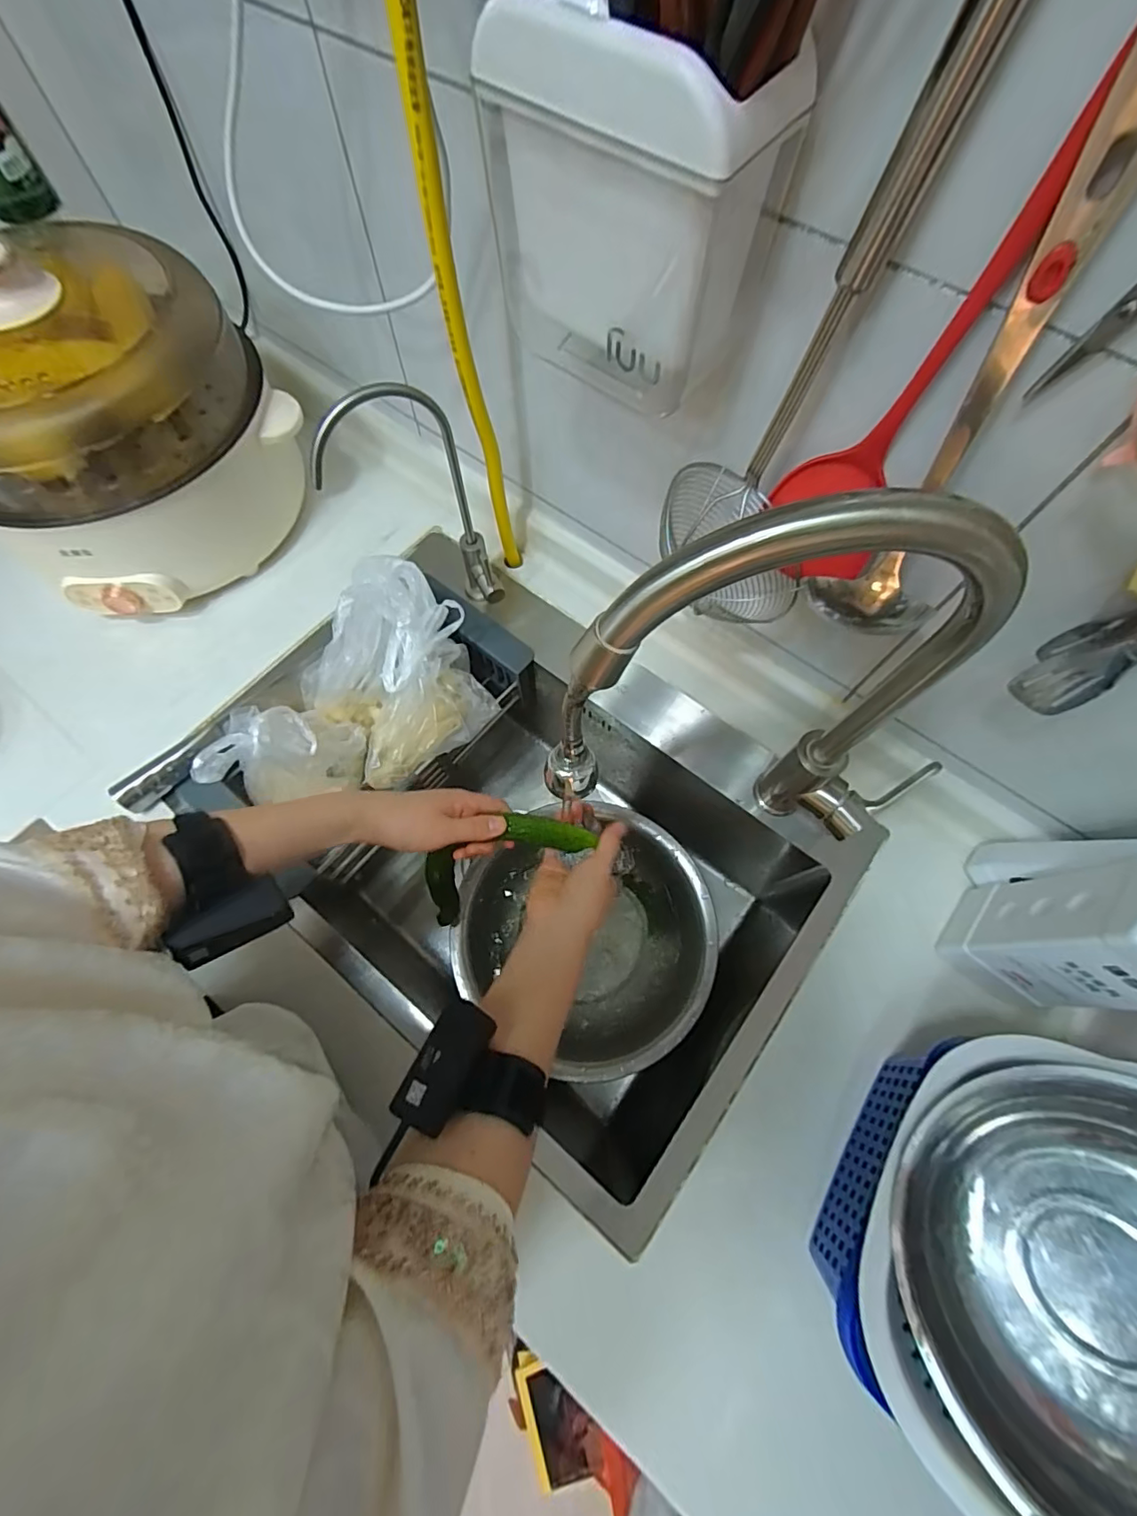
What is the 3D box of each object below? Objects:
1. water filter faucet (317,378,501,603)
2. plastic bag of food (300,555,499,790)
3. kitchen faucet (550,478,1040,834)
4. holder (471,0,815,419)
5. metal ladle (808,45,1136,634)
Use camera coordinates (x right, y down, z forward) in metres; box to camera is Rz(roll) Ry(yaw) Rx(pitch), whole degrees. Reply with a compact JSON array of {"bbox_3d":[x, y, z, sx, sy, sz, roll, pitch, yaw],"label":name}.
[{"bbox_3d":[-0.146,-0.227,0.528,0.136,0.271,0.056,-10,70,-6],"label":"water filter faucet"},{"bbox_3d":[-0.185,-0.083,0.587,0.172,0.146,0.168,-35,74,-14],"label":"plastic bag of food"},{"bbox_3d":[0.139,-0.014,0.373,0.297,0.364,0.058,-1,69,-3],"label":"kitchen faucet"},{"bbox_3d":[0.030,-0.304,0.309,0.155,0.158,0.084,36,72,11],"label":"holder"},{"bbox_3d":[0.225,-0.180,0.284,0.066,0.305,0.071,8,69,1],"label":"metal ladle"}]

